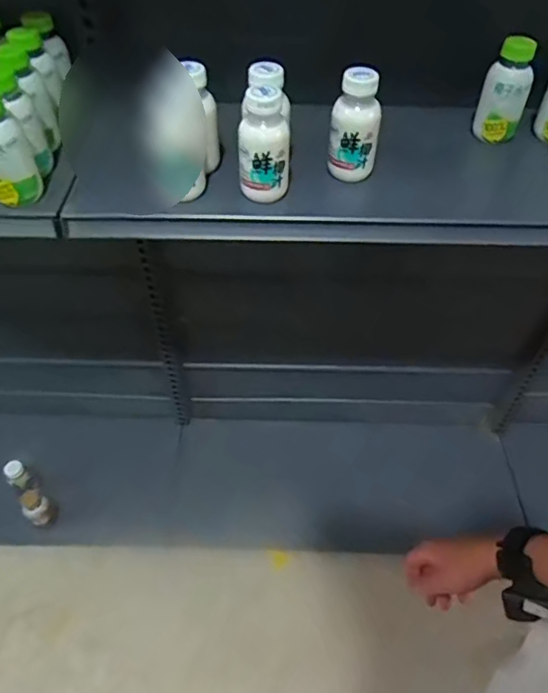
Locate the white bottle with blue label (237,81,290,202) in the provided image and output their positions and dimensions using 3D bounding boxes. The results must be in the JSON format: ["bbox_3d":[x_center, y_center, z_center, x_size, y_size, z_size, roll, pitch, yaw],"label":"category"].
[{"bbox_3d":[-0.011,-0.238,0.633,0.057,0.129,0.059,2,49,1],"label":"white bottle with blue label"}]

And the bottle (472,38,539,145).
[{"bbox_3d":[0.314,-0.346,0.729,0.060,0.122,0.050,17,51,13],"label":"bottle"}]

